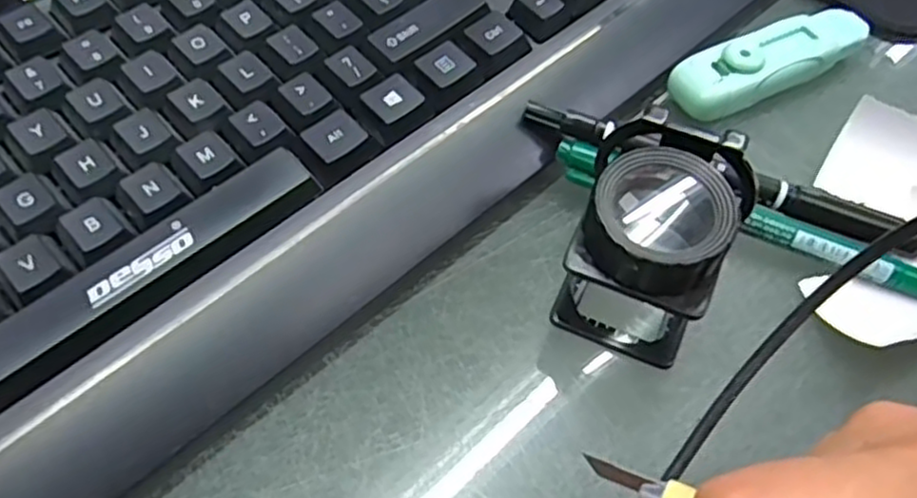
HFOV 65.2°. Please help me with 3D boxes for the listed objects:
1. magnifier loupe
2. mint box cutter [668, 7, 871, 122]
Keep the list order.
[{"bbox_3d":[0.057,-0.003,0.211,0.040,0.060,0.048,23,60,14],"label":"magnifier loupe"},{"bbox_3d":[0.125,-0.075,0.283,0.087,0.020,0.024,-24,60,-16],"label":"mint box cutter"}]

